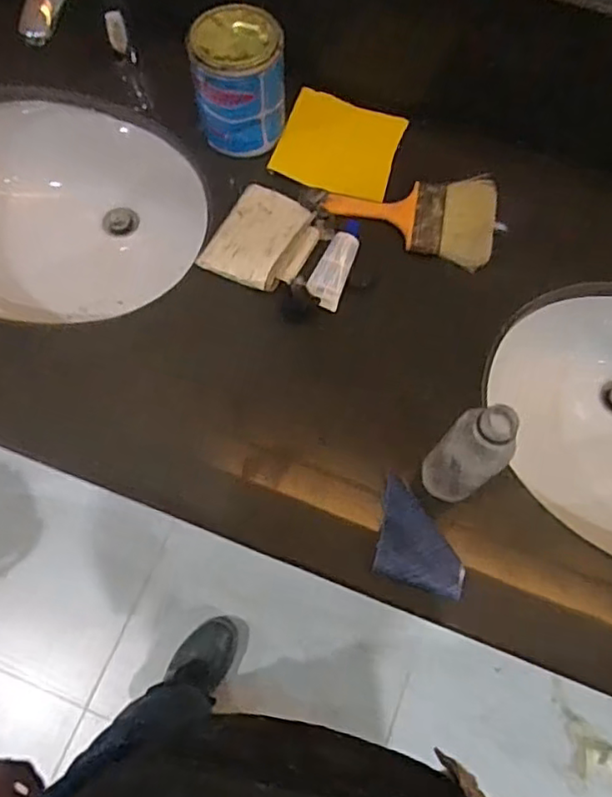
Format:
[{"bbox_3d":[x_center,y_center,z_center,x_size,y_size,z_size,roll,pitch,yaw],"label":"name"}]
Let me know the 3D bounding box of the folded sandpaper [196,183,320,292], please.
[{"bbox_3d":[-0.049,-0.185,0.709,0.105,0.015,0.121,28,71,10],"label":"folded sandpaper"}]

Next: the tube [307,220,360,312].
[{"bbox_3d":[0.035,-0.162,0.709,0.040,0.018,0.119,18,69,6],"label":"tube"}]

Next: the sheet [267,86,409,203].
[{"bbox_3d":[0.040,-0.316,0.765,0.143,0.015,0.137,16,69,6],"label":"sheet"}]

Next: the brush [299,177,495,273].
[{"bbox_3d":[0.111,-0.221,0.726,0.223,0.023,0.106,8,69,3],"label":"brush"}]

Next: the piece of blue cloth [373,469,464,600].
[{"bbox_3d":[0.117,0.139,0.608,0.086,0.022,0.098,12,67,3],"label":"piece of blue cloth"}]

